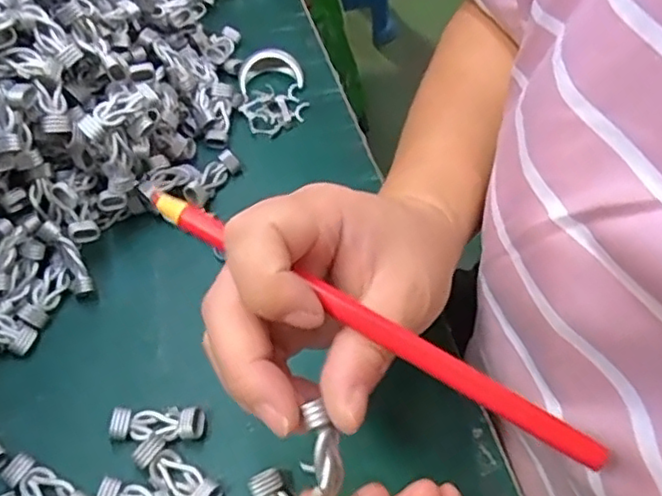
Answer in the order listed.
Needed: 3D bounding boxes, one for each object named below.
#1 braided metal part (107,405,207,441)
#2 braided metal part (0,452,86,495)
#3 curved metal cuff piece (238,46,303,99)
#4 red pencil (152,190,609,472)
[{"bbox_3d":[-0.083,0.084,0.307,0.045,0.013,0.016,2,54,0],"label":"braided metal part"},{"bbox_3d":[-0.128,0.109,0.286,0.045,0.010,0.015,26,58,16],"label":"braided metal part"},{"bbox_3d":[-0.044,-0.125,0.449,0.044,0.012,0.035,-20,57,-15],"label":"curved metal cuff piece"},{"bbox_3d":[0.012,0.024,0.213,0.169,0.005,0.008,30,58,8],"label":"red pencil"}]

